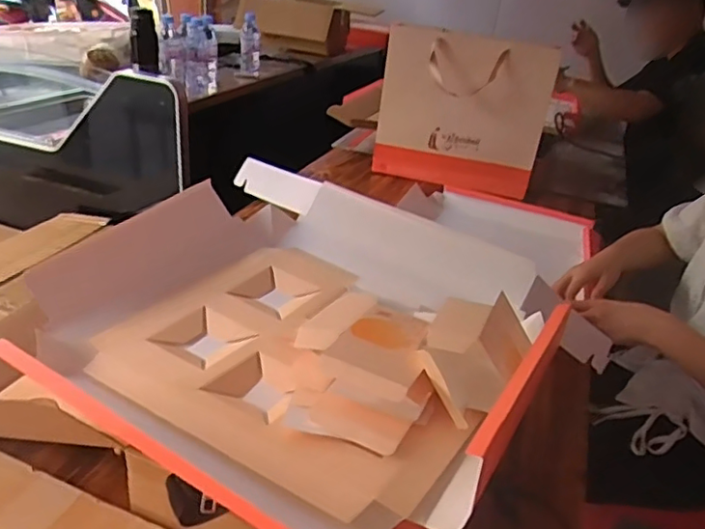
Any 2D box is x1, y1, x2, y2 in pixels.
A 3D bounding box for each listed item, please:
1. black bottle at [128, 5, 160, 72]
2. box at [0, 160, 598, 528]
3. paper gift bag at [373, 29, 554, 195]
[{"bbox_3d":[-0.560,-0.605,1.604,0.071,0.159,0.069,-3,30,-20],"label":"black bottle"},{"bbox_3d":[-0.050,0.040,0.696,0.541,0.111,0.476,22,31,25],"label":"box"},{"bbox_3d":[0.247,-0.347,1.381,0.377,0.357,0.078,12,31,11],"label":"paper gift bag"}]

